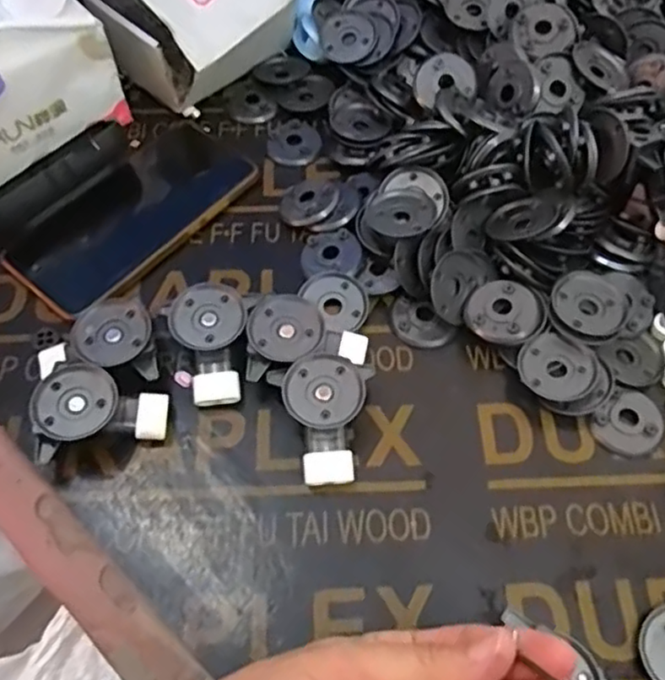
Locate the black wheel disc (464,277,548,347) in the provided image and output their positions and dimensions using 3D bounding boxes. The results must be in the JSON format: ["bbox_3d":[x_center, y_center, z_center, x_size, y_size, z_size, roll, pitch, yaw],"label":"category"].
[{"bbox_3d":[0.103,-0.017,0.395,0.043,0.006,0.042,-3,66,6],"label":"black wheel disc"}]

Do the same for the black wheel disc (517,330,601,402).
[{"bbox_3d":[0.127,0.015,0.379,0.042,0.004,0.038,29,73,14],"label":"black wheel disc"}]

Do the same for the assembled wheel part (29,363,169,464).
[{"bbox_3d":[-0.125,0.037,0.362,0.066,0.030,0.044,-14,60,-8],"label":"assembled wheel part"}]

